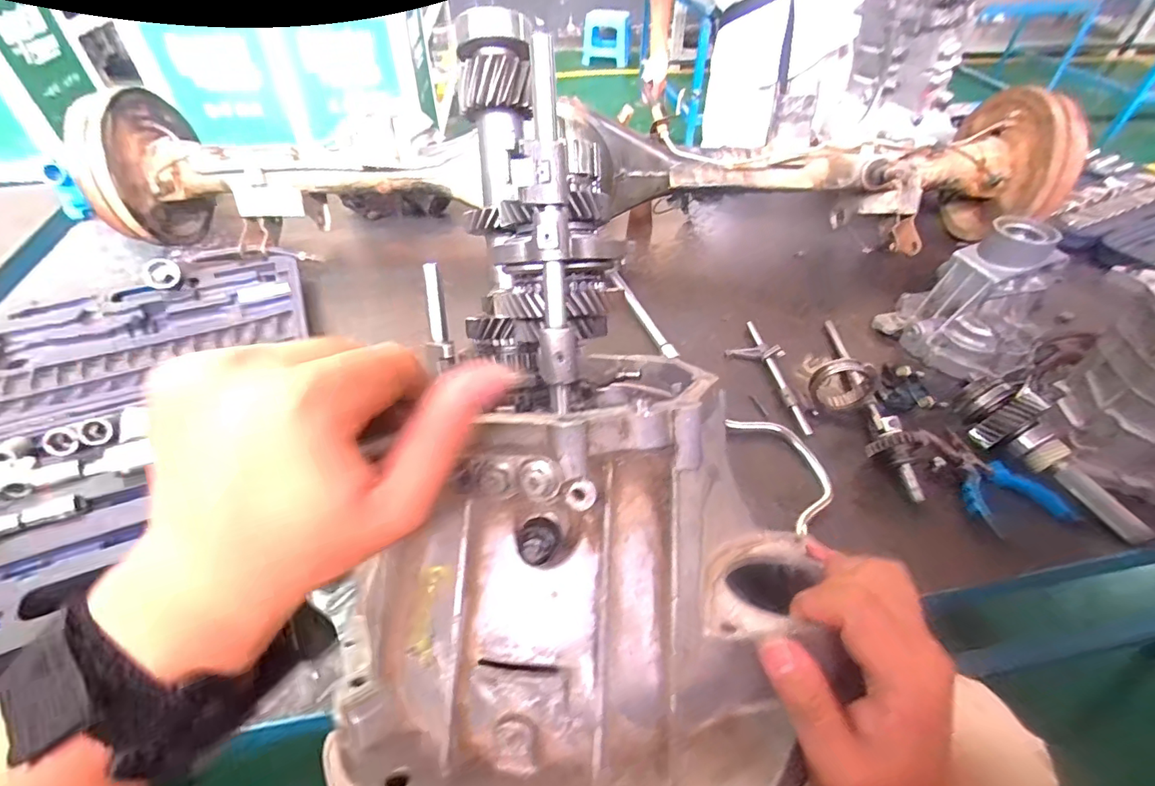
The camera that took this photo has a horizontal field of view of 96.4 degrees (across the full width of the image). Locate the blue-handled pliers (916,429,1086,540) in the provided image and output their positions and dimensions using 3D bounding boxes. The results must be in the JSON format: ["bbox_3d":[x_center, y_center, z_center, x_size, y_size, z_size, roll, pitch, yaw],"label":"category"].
[{"bbox_3d":[0.435,0.096,0.561,0.089,0.028,0.148,-17,48,-17],"label":"blue-handled pliers"}]

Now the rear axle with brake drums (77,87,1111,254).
[{"bbox_3d":[0.013,-0.352,0.840,1.367,0.232,0.295,2,45,1],"label":"rear axle with brake drums"}]

